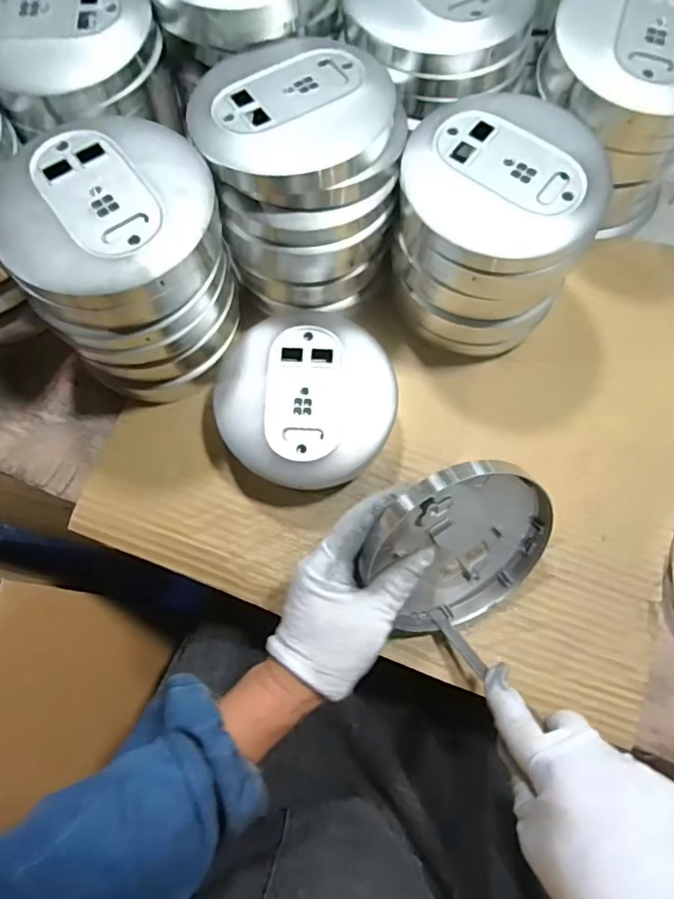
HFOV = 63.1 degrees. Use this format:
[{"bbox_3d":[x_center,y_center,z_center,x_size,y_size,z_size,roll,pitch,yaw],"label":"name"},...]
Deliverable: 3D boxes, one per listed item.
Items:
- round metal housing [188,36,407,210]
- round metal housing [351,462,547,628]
[{"bbox_3d":[-0.026,-0.231,0.376,0.140,0.047,0.122,-5,75,-1],"label":"round metal housing"},{"bbox_3d":[0.085,0.067,0.377,0.126,0.130,0.020,-31,37,-1],"label":"round metal housing"}]

